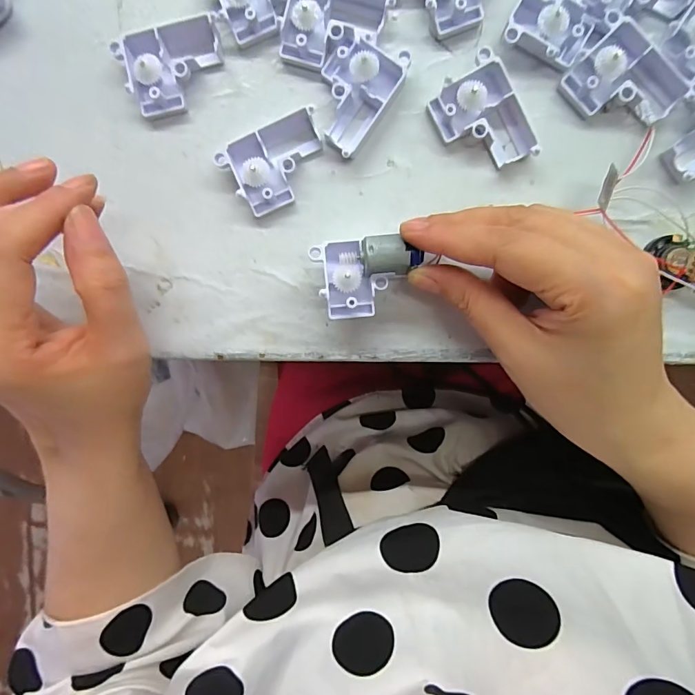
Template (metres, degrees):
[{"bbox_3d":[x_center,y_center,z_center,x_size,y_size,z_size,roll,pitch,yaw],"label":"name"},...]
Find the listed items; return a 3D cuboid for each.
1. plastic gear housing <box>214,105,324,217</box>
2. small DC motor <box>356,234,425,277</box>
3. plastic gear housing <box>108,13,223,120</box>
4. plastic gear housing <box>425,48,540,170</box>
[{"bbox_3d":[-0.033,-0.090,0.210,0.048,0.016,0.035,-24,98,10],"label":"plastic gear housing"},{"bbox_3d":[0.020,-0.042,0.197,0.027,0.012,0.017,-1,97,4],"label":"small DC motor"},{"bbox_3d":[-0.083,-0.136,0.209,0.050,0.015,0.036,-13,100,8],"label":"plastic gear housing"},{"bbox_3d":[0.063,-0.107,0.203,0.036,0.015,0.048,-29,97,11],"label":"plastic gear housing"}]

